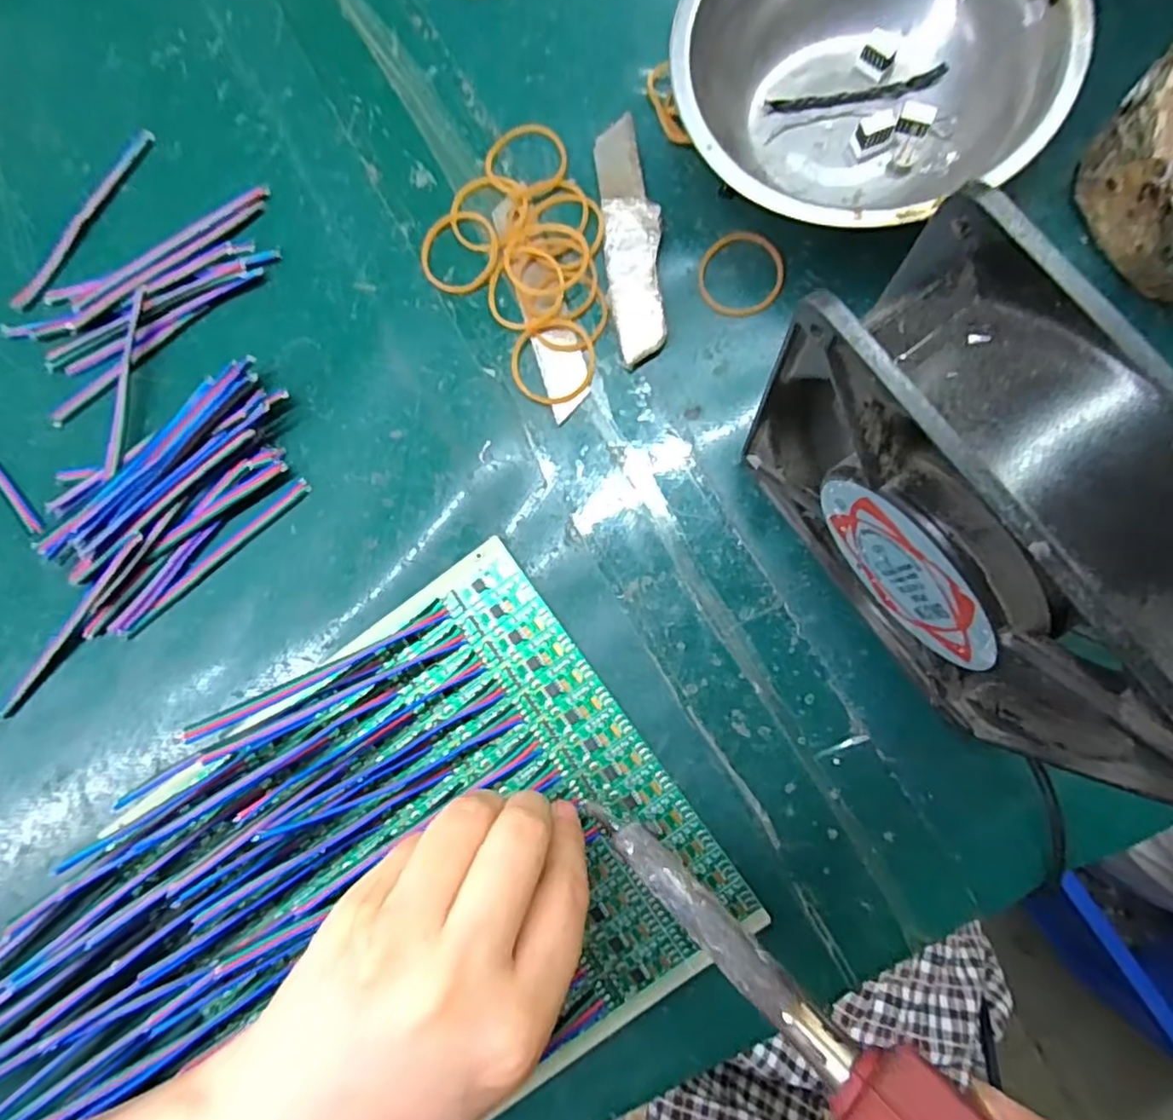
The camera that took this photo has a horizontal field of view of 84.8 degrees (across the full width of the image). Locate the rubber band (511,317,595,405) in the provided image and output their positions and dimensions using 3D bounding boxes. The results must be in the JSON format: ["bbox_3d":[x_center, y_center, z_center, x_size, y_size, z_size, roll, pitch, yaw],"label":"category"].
[{"bbox_3d":[-0.013,-0.078,0.250,0.033,0.004,0.034,-1,84,8],"label":"rubber band"}]

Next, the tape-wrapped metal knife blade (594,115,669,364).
[{"bbox_3d":[0.018,-0.126,0.251,0.021,0.006,0.102,-5,84,7],"label":"tape-wrapped metal knife blade"}]

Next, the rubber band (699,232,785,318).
[{"bbox_3d":[0.059,-0.110,0.244,0.031,0.004,0.034,9,86,8],"label":"rubber band"}]

